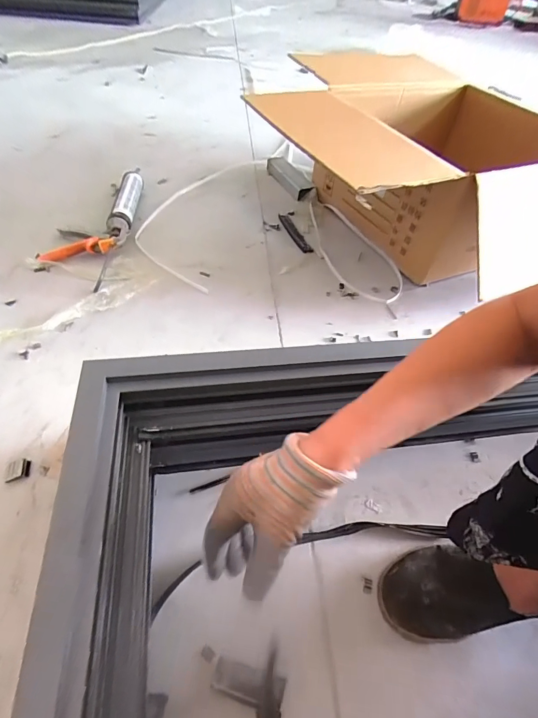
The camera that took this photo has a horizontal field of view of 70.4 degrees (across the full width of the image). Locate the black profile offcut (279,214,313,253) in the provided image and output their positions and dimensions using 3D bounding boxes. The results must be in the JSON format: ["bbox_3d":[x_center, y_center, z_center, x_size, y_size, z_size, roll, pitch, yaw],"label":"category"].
[{"bbox_3d":[0.069,-0.327,0.985,0.033,0.009,0.174,-13,52,-16],"label":"black profile offcut"}]

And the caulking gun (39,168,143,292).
[{"bbox_3d":[-0.419,-0.327,0.913,0.188,0.055,0.463,-1,50,-6],"label":"caulking gun"}]

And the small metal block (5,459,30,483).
[{"bbox_3d":[-0.354,0.156,0.535,0.029,0.010,0.031,-9,51,-13],"label":"small metal block"}]

